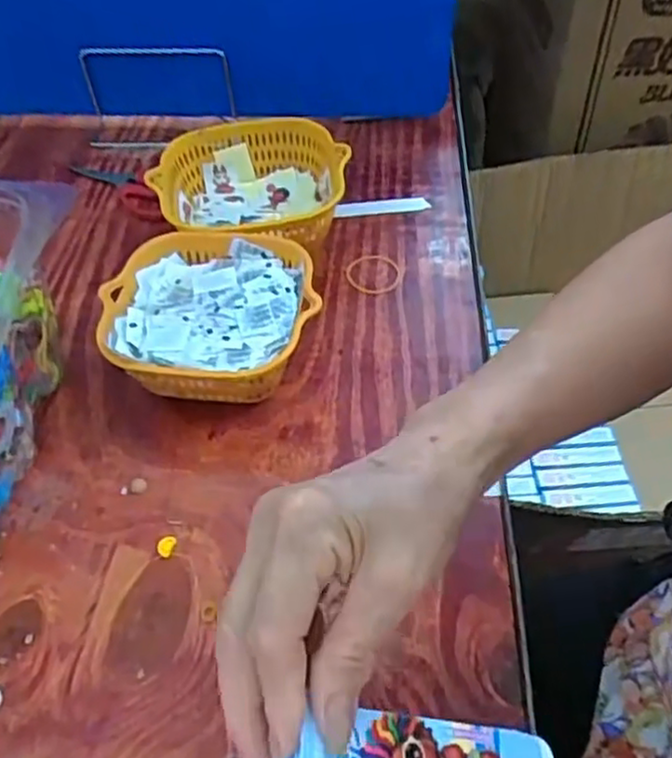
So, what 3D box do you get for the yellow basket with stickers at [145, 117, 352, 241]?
[{"bbox_3d":[-0.071,-0.155,0.604,0.151,0.068,0.149,-1,51,1],"label":"yellow basket with stickers"}]

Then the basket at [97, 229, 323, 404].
[{"bbox_3d":[-0.087,-0.040,0.510,0.145,0.063,0.142,-5,50,0],"label":"basket"}]

